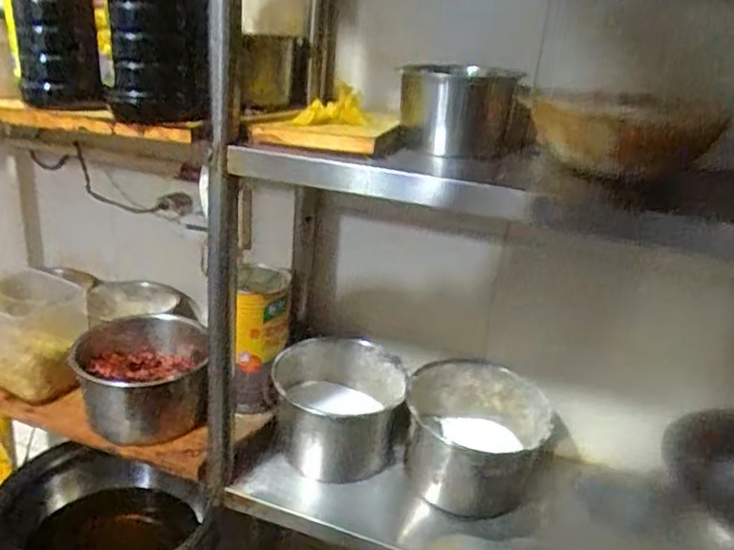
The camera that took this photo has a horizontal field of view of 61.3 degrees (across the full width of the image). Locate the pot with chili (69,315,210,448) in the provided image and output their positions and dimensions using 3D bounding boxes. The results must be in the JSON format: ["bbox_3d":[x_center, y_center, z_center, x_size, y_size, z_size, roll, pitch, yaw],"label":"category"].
[{"bbox_3d":[-0.298,0.132,0.819,0.167,0.097,0.172,0,22,-14],"label":"pot with chili"}]

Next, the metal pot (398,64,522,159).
[{"bbox_3d":[0.101,-0.183,0.694,0.129,0.096,0.160,6,21,1],"label":"metal pot"}]

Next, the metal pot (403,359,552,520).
[{"bbox_3d":[0.132,0.212,0.792,0.177,0.125,0.170,12,22,15],"label":"metal pot"}]

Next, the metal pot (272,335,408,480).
[{"bbox_3d":[-0.039,0.181,0.829,0.164,0.129,0.177,5,21,-2],"label":"metal pot"}]

